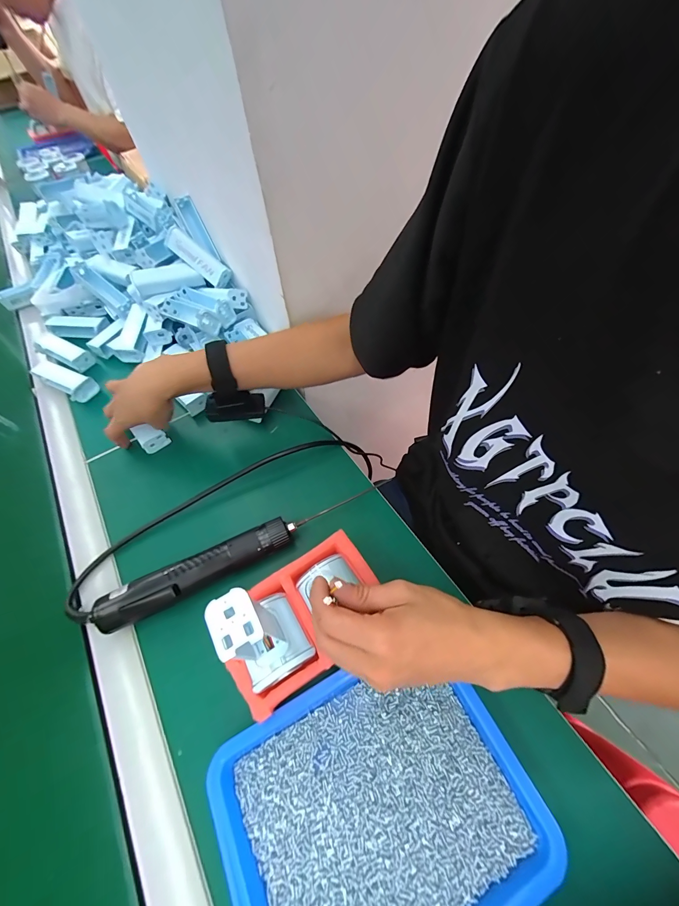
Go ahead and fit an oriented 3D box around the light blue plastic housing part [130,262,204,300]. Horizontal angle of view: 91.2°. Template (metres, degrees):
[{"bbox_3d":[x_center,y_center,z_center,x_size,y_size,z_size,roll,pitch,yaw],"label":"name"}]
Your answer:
[{"bbox_3d":[-0.266,-0.271,0.514,0.095,0.033,0.032,-27,60,-13],"label":"light blue plastic housing part"}]

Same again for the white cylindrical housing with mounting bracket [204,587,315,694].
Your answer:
[{"bbox_3d":[-0.056,0.131,0.241,0.045,0.125,0.059,-30,61,-14],"label":"white cylindrical housing with mounting bracket"}]

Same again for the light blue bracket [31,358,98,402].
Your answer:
[{"bbox_3d":[-0.433,-0.115,0.520,0.105,0.024,0.039,23,62,17],"label":"light blue bracket"}]

